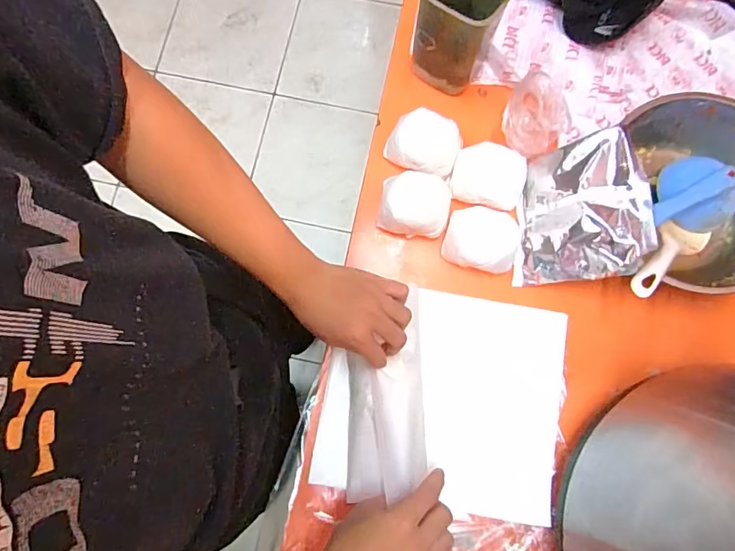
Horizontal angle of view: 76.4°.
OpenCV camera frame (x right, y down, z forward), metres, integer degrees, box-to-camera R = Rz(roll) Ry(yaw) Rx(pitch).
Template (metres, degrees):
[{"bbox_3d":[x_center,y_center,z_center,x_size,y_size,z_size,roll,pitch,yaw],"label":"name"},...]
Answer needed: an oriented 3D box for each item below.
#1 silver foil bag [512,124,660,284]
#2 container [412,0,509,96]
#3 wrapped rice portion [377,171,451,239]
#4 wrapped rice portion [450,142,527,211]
[{"bbox_3d":[0.240,-0.077,0.542,0.147,0.029,0.159,-9,76,41],"label":"silver foil bag"},{"bbox_3d":[0.111,-0.306,0.570,0.092,0.157,0.096,28,82,6],"label":"container"},{"bbox_3d":[0.058,-0.087,0.580,0.081,0.049,0.070,12,80,3],"label":"wrapped rice portion"},{"bbox_3d":[0.152,-0.124,0.584,0.088,0.030,0.068,12,80,3],"label":"wrapped rice portion"}]

